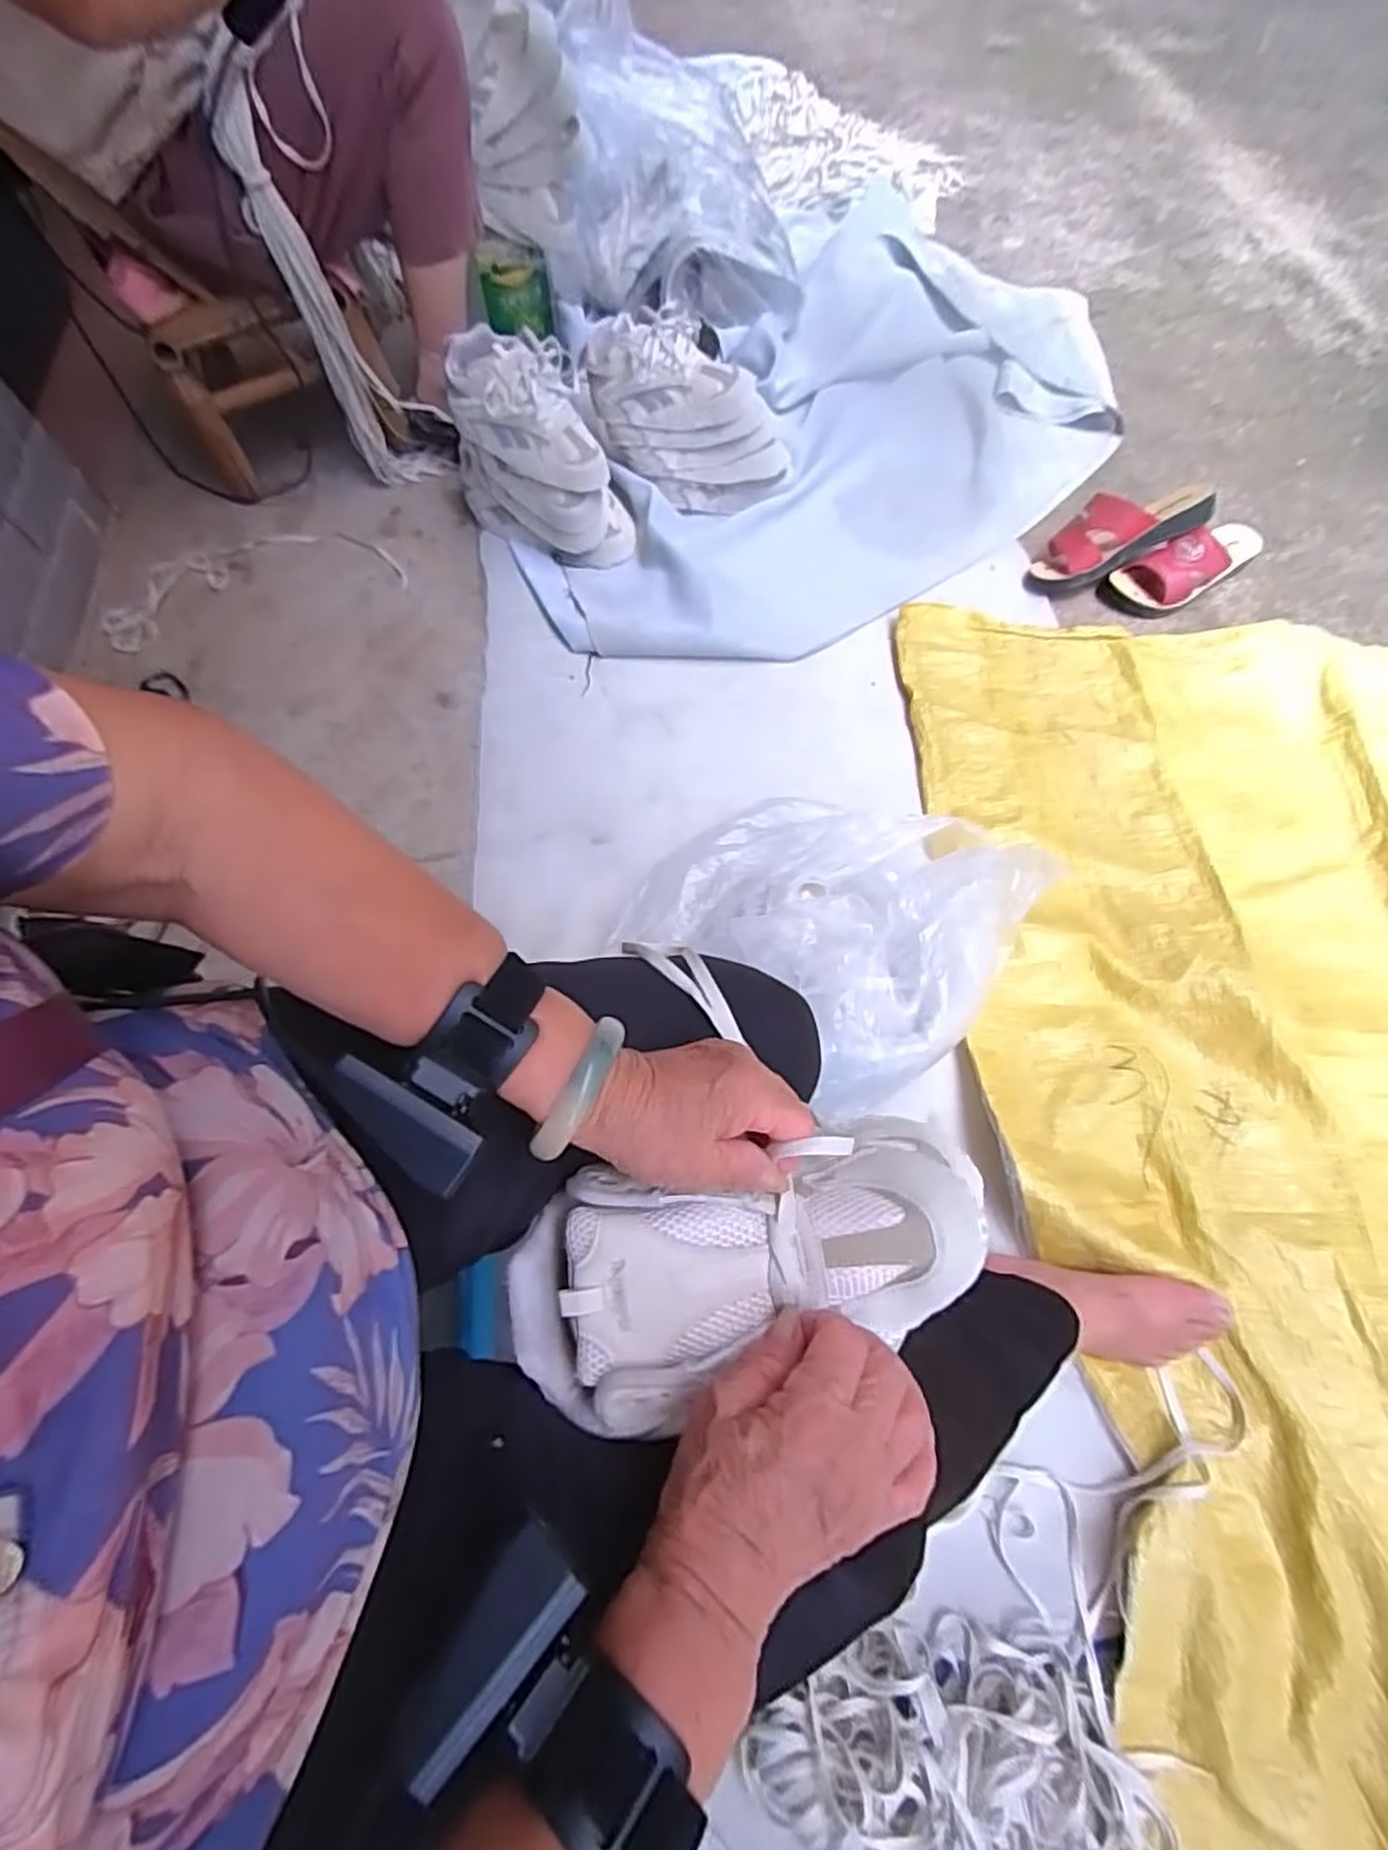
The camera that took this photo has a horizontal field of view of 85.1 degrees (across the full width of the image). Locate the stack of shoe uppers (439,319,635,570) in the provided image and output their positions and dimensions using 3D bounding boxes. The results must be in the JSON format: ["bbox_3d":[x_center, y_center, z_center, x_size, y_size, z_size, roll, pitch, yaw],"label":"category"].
[{"bbox_3d":[-0.198,-0.629,1.011,0.250,0.225,0.134,27,69,12],"label":"stack of shoe uppers"}]

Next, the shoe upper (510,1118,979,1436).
[{"bbox_3d":[0.023,0.160,0.358,0.229,0.064,0.107,-15,68,-2],"label":"shoe upper"}]

